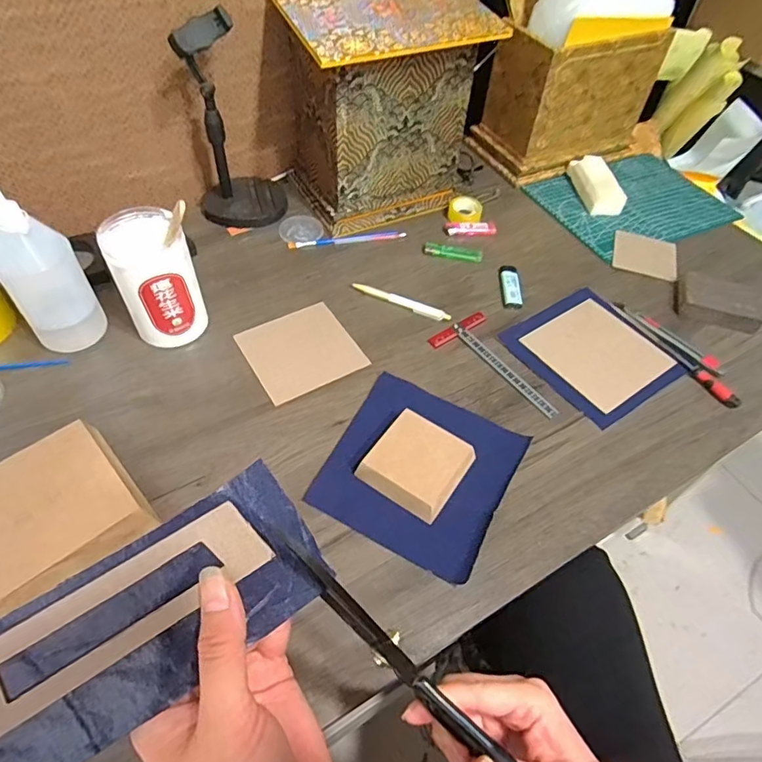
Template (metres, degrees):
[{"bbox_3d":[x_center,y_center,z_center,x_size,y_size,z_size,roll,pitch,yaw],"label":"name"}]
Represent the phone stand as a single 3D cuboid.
[{"bbox_3d":[-0.204,-0.347,0.708,0.119,0.249,0.113,-15,54,-14],"label":"phone stand"}]

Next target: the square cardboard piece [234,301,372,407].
[{"bbox_3d":[-0.096,-0.039,0.634,0.124,0.004,0.120,-25,58,-21],"label":"square cardboard piece"}]

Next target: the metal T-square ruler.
[{"bbox_3d":[0.142,-0.015,0.628,0.085,0.004,0.169,-27,58,-22],"label":"metal T-square ruler"}]

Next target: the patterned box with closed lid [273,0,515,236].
[{"bbox_3d":[0.002,-0.381,0.742,0.243,0.256,0.195,-15,55,-15],"label":"patterned box with closed lid"}]

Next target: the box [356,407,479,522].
[{"bbox_3d":[0.038,0.084,0.530,0.089,0.026,0.088,31,57,19],"label":"box"}]

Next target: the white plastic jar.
[{"bbox_3d":[-0.252,-0.117,0.585,0.081,0.159,0.082,2,52,-2],"label":"white plastic jar"}]

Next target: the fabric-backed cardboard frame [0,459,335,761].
[{"bbox_3d":[-0.104,0.108,0.234,0.160,0.009,0.071,-30,100,-23],"label":"fabric-backed cardboard frame"}]

